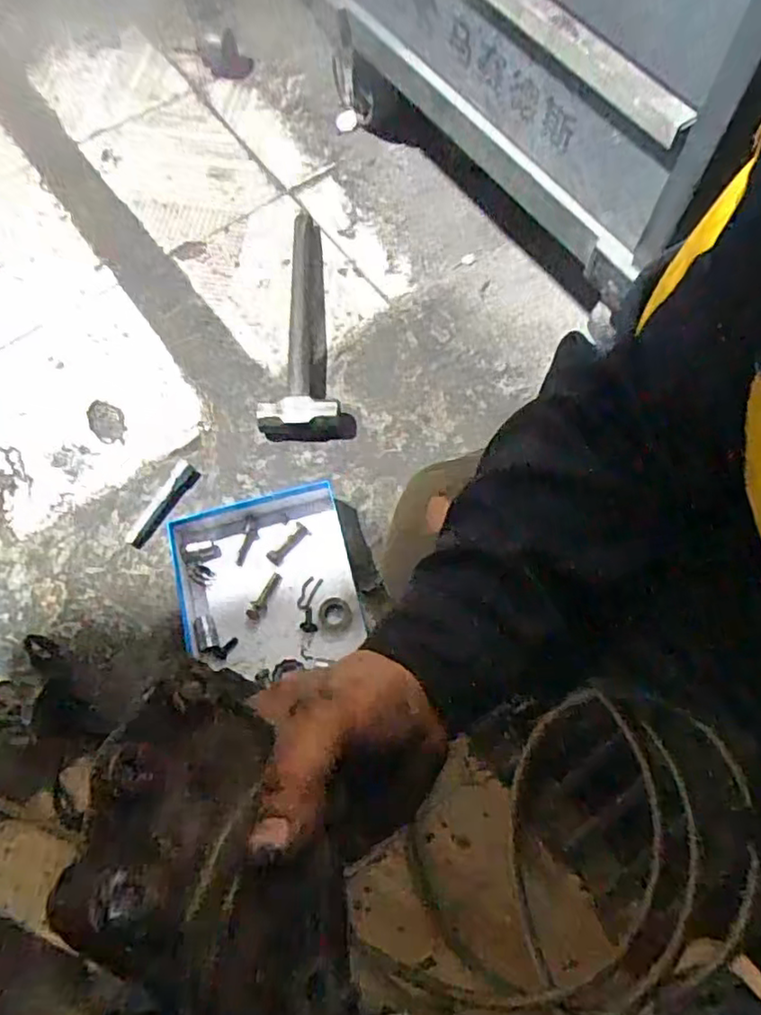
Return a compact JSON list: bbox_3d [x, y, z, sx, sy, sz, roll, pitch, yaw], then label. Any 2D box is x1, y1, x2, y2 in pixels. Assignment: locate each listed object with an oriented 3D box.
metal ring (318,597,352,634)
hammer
[{"bbox_3d":[-0.055,0.130,0.770,0.039,0.008,0.042,-1,67,2],"label":"metal ring"},{"bbox_3d":[-0.111,-0.270,0.905,0.120,0.046,0.402,-5,66,0],"label":"hammer"}]

